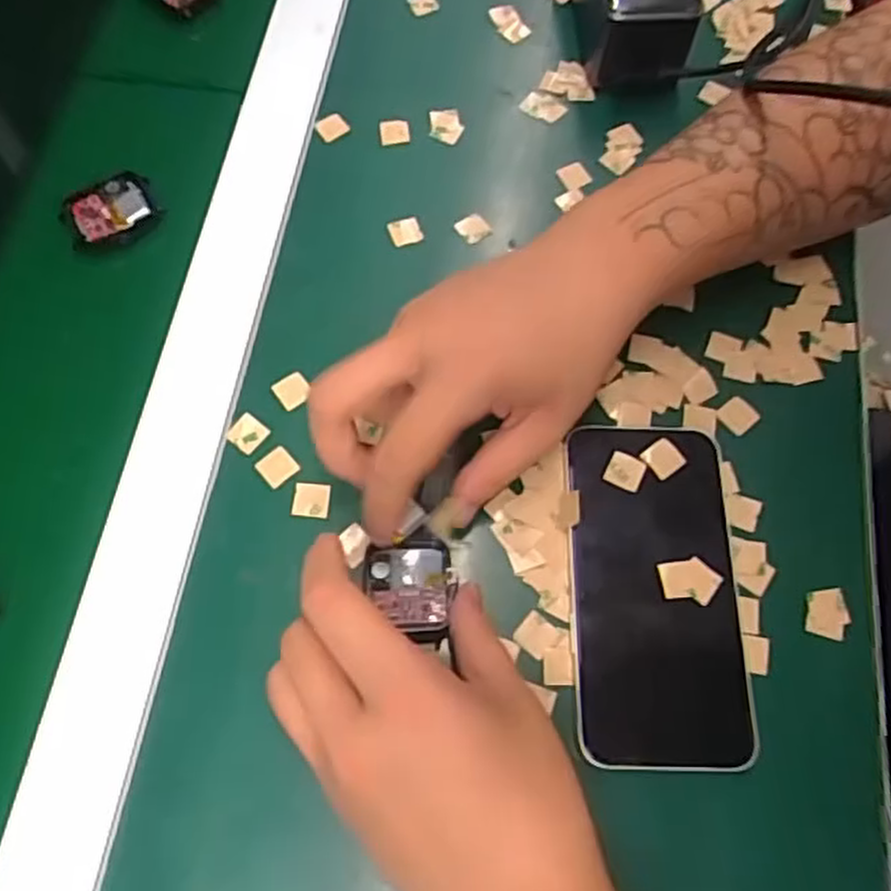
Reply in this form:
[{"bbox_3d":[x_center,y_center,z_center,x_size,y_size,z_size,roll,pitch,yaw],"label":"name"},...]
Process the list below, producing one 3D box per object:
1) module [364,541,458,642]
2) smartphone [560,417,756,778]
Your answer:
[{"bbox_3d":[-0.015,0.061,0.324,0.037,0.005,0.041,-2,67,-1],"label":"module"},{"bbox_3d":[0.089,0.059,0.331,0.070,0.012,0.144,1,69,-1],"label":"smartphone"}]

